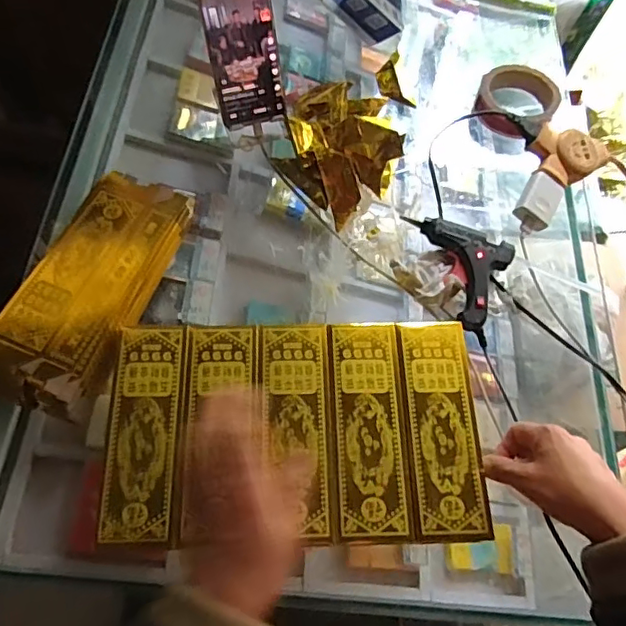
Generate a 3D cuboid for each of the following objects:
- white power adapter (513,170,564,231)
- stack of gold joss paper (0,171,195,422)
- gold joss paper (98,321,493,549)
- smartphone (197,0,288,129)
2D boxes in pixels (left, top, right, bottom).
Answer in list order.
[{"bbox_3d":[0.255,-0.126,0.628,0.039,0.021,0.066,28,67,11],"label":"white power adapter"},{"bbox_3d":[-0.226,-0.031,0.574,0.116,0.032,0.265,17,65,6],"label":"stack of gold joss paper"},{"bbox_3d":[-0.014,0.098,0.491,0.317,0.008,0.189,0,64,-2],"label":"gold joss paper"},{"bbox_3d":[-0.076,-0.288,0.612,0.075,0.160,0.009,-15,35,-9],"label":"smartphone"}]

